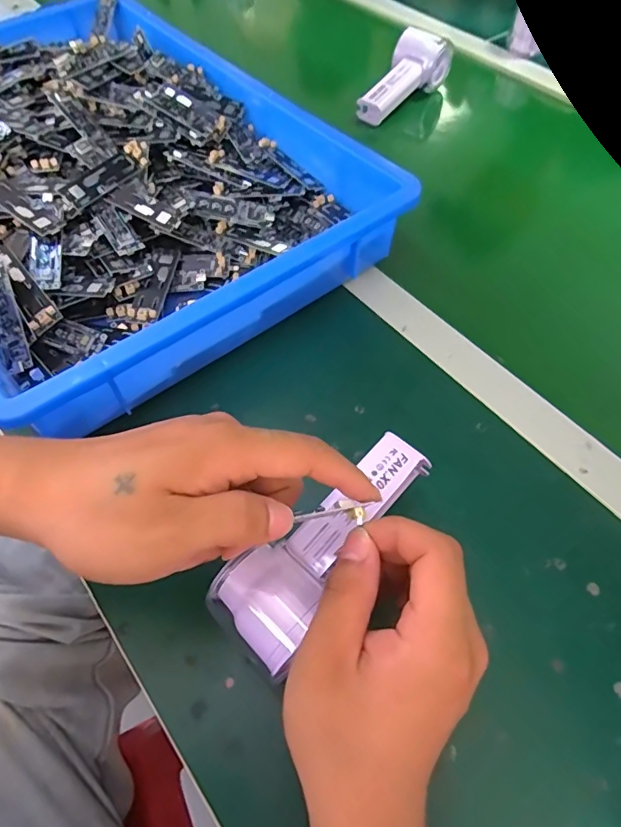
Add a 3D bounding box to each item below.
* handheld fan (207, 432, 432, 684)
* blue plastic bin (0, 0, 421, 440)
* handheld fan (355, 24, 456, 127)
[{"bbox_3d":[0.013,0.076,0.289,0.056,0.062,0.147,39,70,22],"label":"handheld fan"},{"bbox_3d":[-0.213,-0.251,0.493,0.364,0.084,0.559,-34,64,-18],"label":"blue plastic bin"},{"bbox_3d":[0.115,-0.418,0.611,0.065,0.050,0.148,31,64,18],"label":"handheld fan"}]

